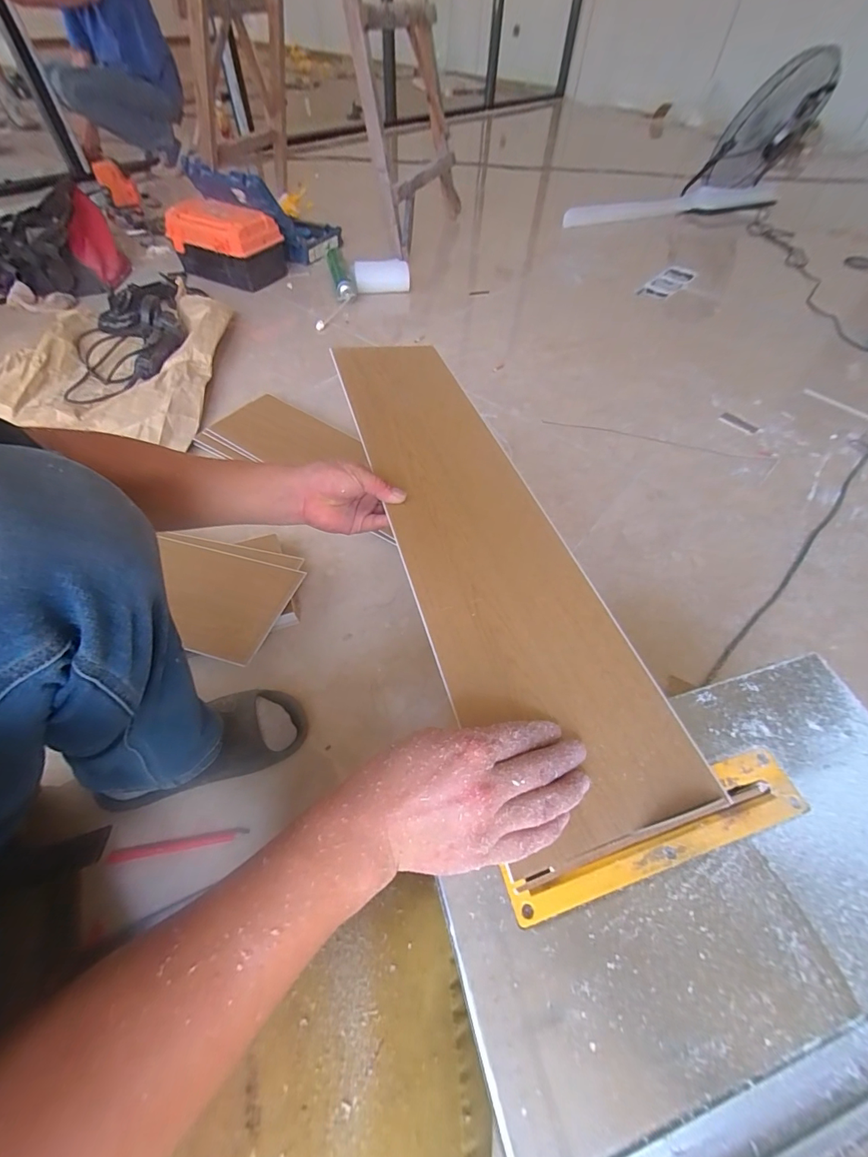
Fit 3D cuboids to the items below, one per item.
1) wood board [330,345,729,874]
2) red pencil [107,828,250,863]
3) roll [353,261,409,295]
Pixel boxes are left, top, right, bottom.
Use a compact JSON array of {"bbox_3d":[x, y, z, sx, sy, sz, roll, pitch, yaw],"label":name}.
[{"bbox_3d":[0.028,-0.095,0.494,0.181,0.014,0.713,-13,55,-13],"label":"wood board"},{"bbox_3d":[-0.320,0.337,0.530,0.154,0.015,0.013,-6,55,-9],"label":"red pencil"},{"bbox_3d":[-0.182,-1.058,1.471,0.190,0.075,0.093,-3,54,-6],"label":"roll"}]

